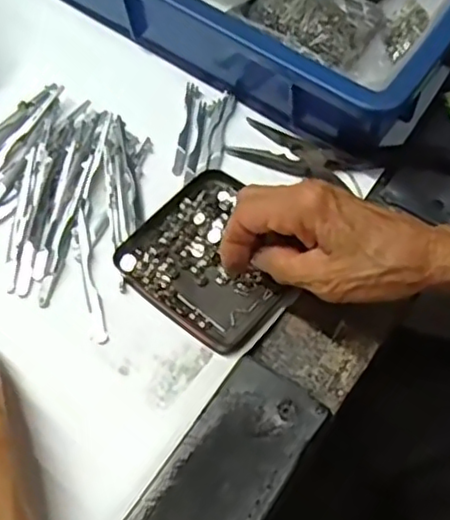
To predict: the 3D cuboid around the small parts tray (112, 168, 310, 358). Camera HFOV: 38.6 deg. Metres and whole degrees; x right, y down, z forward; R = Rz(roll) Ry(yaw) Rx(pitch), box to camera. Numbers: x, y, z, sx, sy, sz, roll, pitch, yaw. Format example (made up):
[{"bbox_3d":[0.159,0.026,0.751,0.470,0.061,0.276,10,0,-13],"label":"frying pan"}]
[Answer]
[{"bbox_3d":[-0.004,-0.002,0.395,0.103,0.010,0.095,35,66,22],"label":"small parts tray"}]

